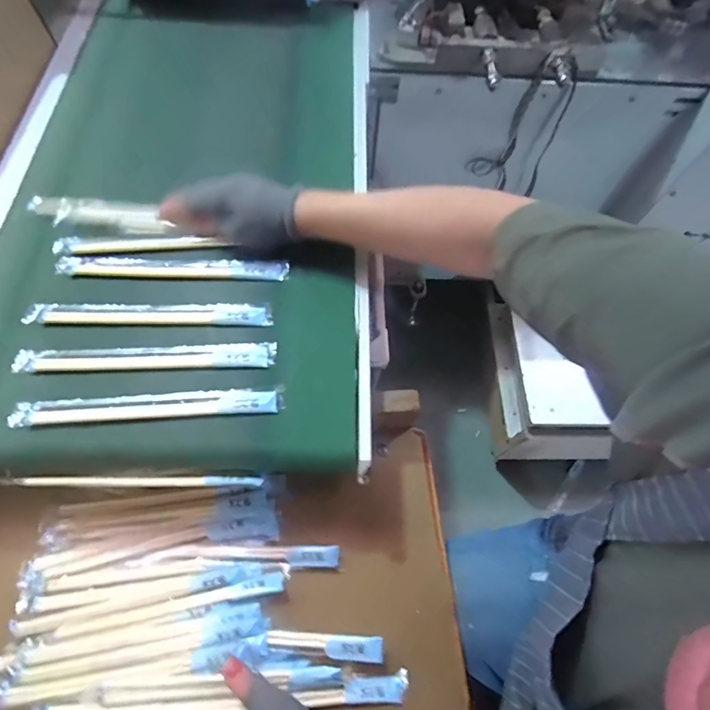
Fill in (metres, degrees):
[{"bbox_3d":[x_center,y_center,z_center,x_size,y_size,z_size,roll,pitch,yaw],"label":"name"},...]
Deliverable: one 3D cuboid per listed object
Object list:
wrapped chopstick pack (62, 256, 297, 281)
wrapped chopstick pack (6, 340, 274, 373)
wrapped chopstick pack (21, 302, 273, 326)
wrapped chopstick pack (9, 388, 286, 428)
[{"bbox_3d":[-0.183,-0.090,0.442,0.225,0.011,0.024,0,66,-3],"label":"wrapped chopstick pack"},{"bbox_3d":[-0.191,0.004,0.398,0.231,0.005,0.023,-2,66,-4],"label":"wrapped chopstick pack"},{"bbox_3d":[-0.197,-0.040,0.420,0.229,0.009,0.024,0,66,-3],"label":"wrapped chopstick pack"},{"bbox_3d":[-0.179,0.046,0.379,0.227,0.005,0.021,-3,66,-4],"label":"wrapped chopstick pack"}]

